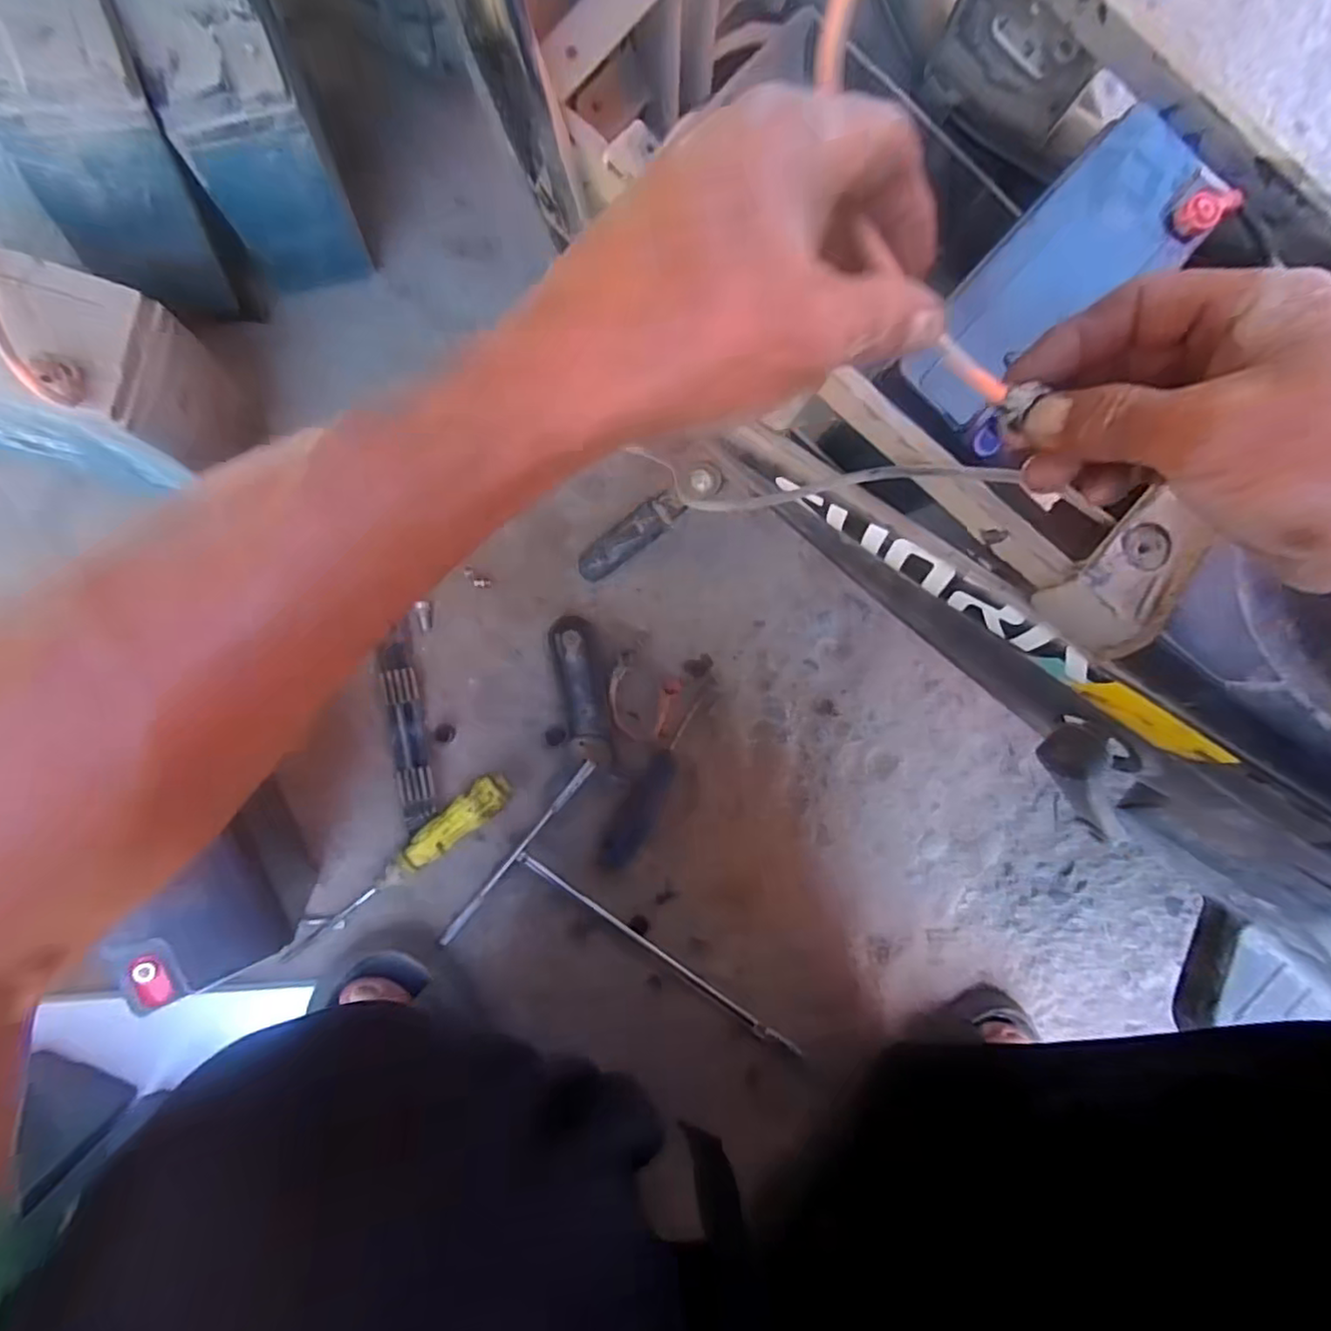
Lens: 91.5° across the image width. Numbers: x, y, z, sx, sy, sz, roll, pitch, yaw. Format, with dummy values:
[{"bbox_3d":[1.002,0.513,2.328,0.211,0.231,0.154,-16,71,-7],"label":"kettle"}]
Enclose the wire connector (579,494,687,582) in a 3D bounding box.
[{"bbox_3d":[-0.028,-0.103,0.515,0.101,0.024,0.028,-31,91,33],"label":"wire connector"}]

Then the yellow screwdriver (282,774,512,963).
[{"bbox_3d":[-0.192,0.147,0.481,0.184,0.022,0.025,-40,95,-11],"label":"yellow screwdriver"}]

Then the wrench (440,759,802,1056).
[{"bbox_3d":[-0.008,0.227,0.503,0.277,0.029,0.168,39,82,-4],"label":"wrench"}]

